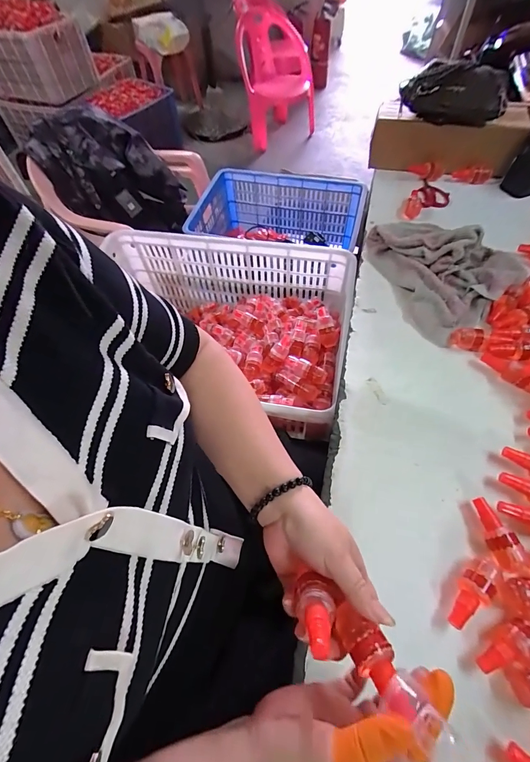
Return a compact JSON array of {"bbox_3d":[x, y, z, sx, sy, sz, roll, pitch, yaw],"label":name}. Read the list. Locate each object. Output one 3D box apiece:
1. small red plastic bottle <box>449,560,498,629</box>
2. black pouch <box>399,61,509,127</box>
[{"bbox_3d":[0.211,0.218,0.346,0.070,0.031,0.027,-37,63,-18],"label":"small red plastic bottle"},{"bbox_3d":[0.374,-0.575,0.674,0.199,0.077,0.073,26,63,18],"label":"black pouch"}]

